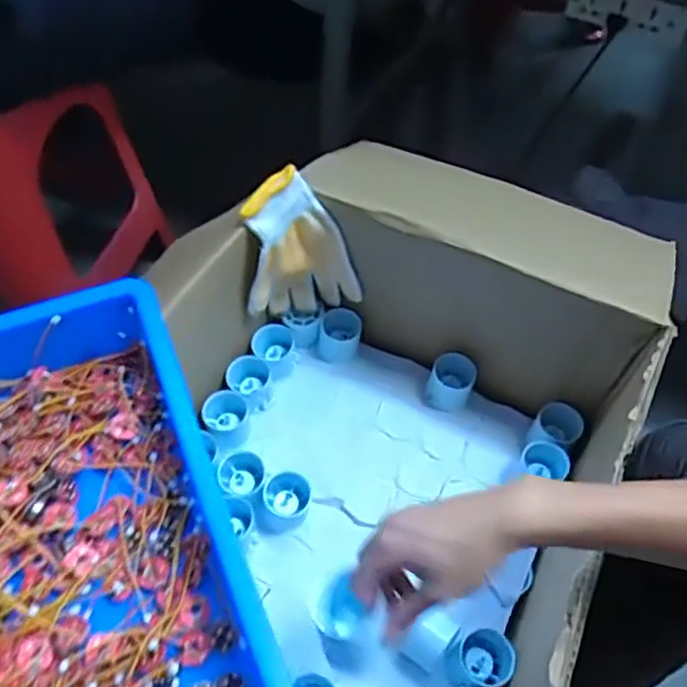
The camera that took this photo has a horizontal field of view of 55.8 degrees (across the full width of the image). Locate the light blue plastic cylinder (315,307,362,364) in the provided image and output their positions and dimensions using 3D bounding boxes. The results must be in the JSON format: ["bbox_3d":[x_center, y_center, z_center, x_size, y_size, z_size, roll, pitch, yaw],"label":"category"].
[{"bbox_3d":[-0.005,-0.006,0.828,0.051,0.046,0.058,15,56,8],"label":"light blue plastic cylinder"}]

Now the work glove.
[{"bbox_3d":[-0.050,-0.098,0.729,0.132,0.195,0.051,-19,58,-15],"label":"work glove"}]

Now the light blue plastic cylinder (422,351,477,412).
[{"bbox_3d":[0.131,0.049,0.798,0.056,0.043,0.058,18,56,10],"label":"light blue plastic cylinder"}]

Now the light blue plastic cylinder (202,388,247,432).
[{"bbox_3d":[-0.139,0.082,0.756,0.052,0.033,0.045,-11,57,-10],"label":"light blue plastic cylinder"}]

